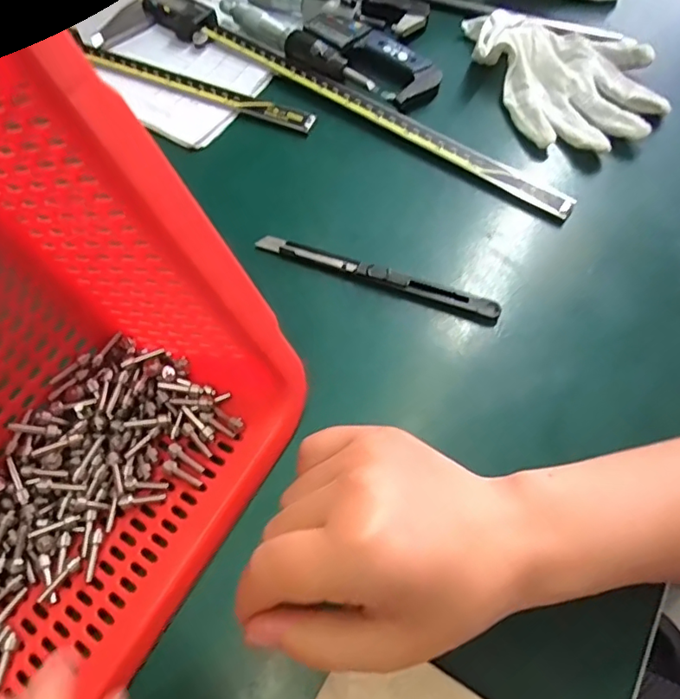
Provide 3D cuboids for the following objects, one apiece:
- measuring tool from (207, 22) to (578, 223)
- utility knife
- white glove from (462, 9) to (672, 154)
[{"bbox_3d":[0.026,-0.172,0.393,0.306,0.007,0.020,34,79,15],"label":"measuring tool"},{"bbox_3d":[0.021,-0.047,0.327,0.148,0.009,0.014,19,64,10],"label":"utility knife"},{"bbox_3d":[0.158,-0.199,0.386,0.103,0.027,0.145,-26,65,-12],"label":"white glove"}]

